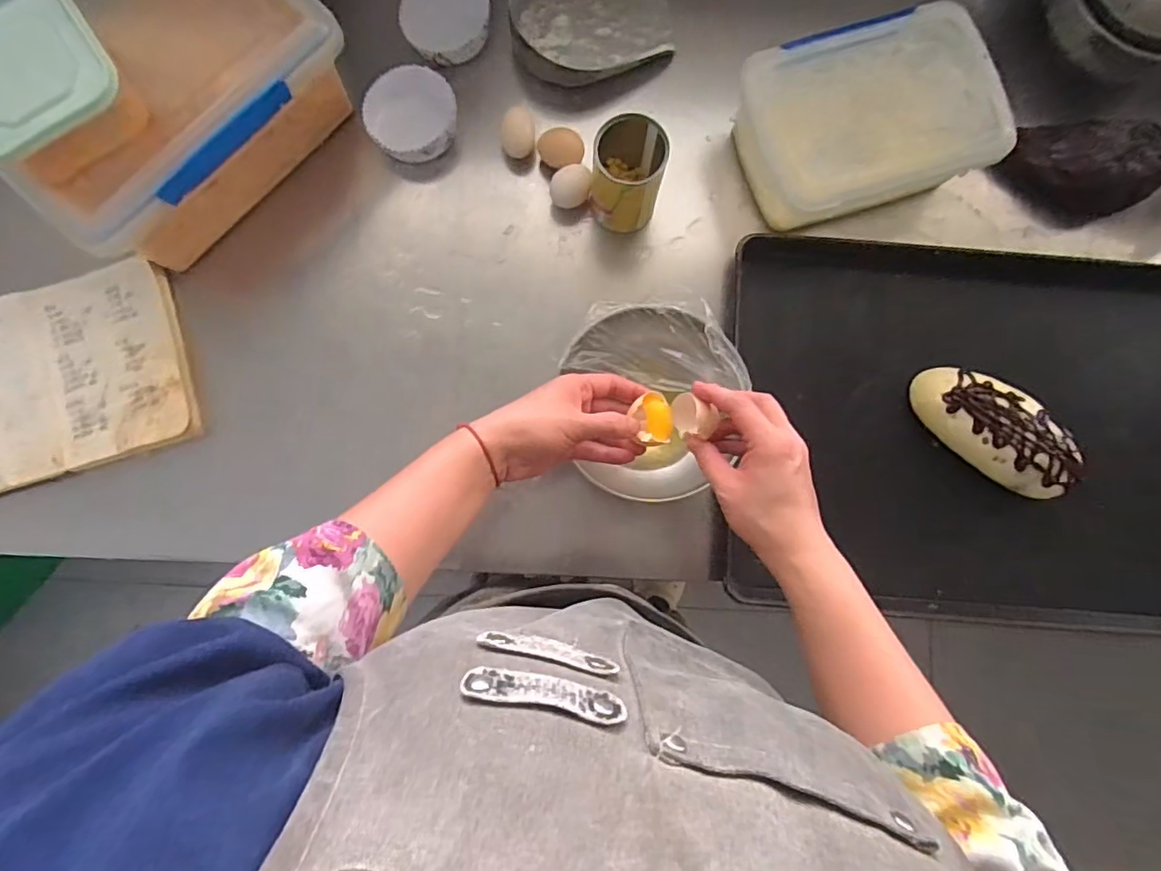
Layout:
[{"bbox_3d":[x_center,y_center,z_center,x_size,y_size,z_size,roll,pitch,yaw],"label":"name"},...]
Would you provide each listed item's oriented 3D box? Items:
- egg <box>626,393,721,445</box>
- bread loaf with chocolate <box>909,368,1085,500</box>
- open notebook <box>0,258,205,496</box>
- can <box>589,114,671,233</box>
[{"bbox_3d":[0.073,-0.016,0.447,0.059,0.037,0.042,-9,84,-2],"label":"egg"},{"bbox_3d":[0.451,-0.004,0.606,0.191,0.048,0.084,40,84,3],"label":"bread loaf with chocolate"},{"bbox_3d":[-0.564,-0.058,0.602,0.278,0.028,0.206,-19,84,-3],"label":"open notebook"},{"bbox_3d":[0.050,-0.276,0.600,0.072,0.092,0.079,0,84,-1],"label":"can"}]

